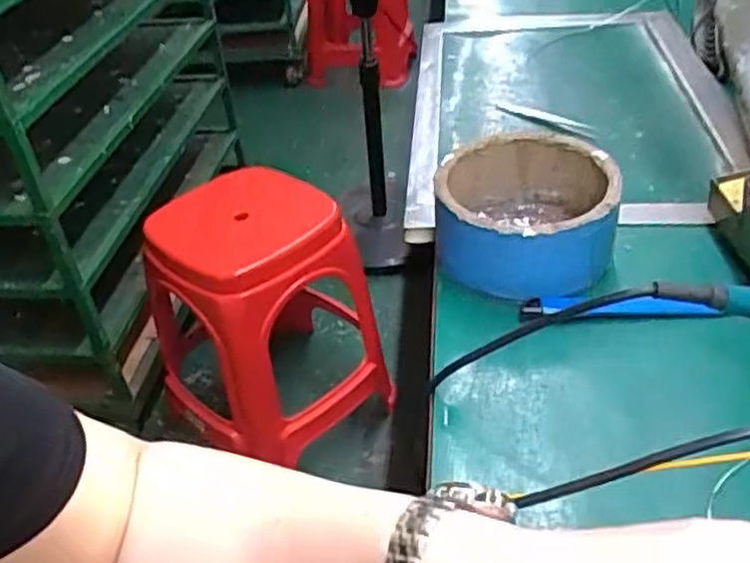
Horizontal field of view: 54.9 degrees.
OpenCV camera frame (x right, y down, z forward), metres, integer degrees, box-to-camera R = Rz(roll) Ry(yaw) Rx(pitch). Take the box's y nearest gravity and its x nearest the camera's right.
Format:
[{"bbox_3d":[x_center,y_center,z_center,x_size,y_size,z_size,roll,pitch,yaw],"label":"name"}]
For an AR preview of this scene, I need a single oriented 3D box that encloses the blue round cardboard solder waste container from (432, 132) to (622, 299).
[{"bbox_3d":[0.104,-0.042,0.506,0.120,0.072,0.117,8,39,18],"label":"blue round cardboard solder waste container"}]

